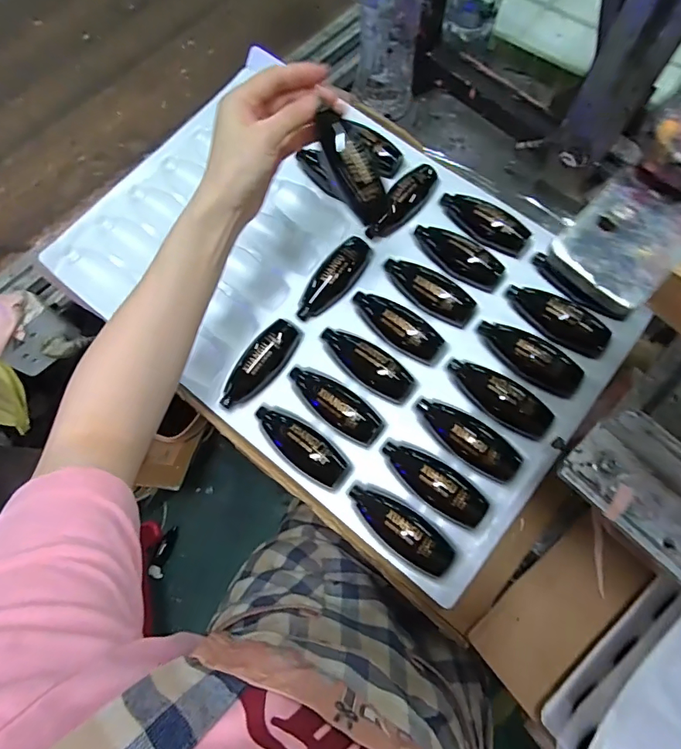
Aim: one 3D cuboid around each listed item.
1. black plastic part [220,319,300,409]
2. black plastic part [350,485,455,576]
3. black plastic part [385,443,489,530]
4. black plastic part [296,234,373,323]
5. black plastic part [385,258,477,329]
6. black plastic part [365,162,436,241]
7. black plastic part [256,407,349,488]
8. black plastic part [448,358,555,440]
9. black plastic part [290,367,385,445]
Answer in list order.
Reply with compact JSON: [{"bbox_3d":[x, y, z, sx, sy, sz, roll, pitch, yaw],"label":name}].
[{"bbox_3d":[-0.080,-0.009,0.446,0.036,0.021,0.100,34,78,11],"label":"black plastic part"},{"bbox_3d":[0.051,0.133,0.395,0.098,0.031,0.036,36,78,11],"label":"black plastic part"},{"bbox_3d":[0.085,0.094,0.401,0.099,0.027,0.038,36,78,11],"label":"black plastic part"},{"bbox_3d":[-0.007,-0.100,0.464,0.037,0.021,0.103,36,78,11],"label":"black plastic part"},{"bbox_3d":[0.092,-0.092,0.458,0.101,0.021,0.042,34,78,11],"label":"black plastic part"},{"bbox_3d":[0.067,-0.188,0.483,0.032,0.017,0.108,39,79,12],"label":"black plastic part"},{"bbox_3d":[-0.039,0.065,0.429,0.101,0.030,0.038,38,79,11],"label":"black plastic part"},{"bbox_3d":[0.150,0.017,0.420,0.039,0.027,0.103,-43,77,-9],"label":"black plastic part"},{"bbox_3d":[-0.006,0.025,0.430,0.102,0.027,0.036,37,79,11],"label":"black plastic part"}]

